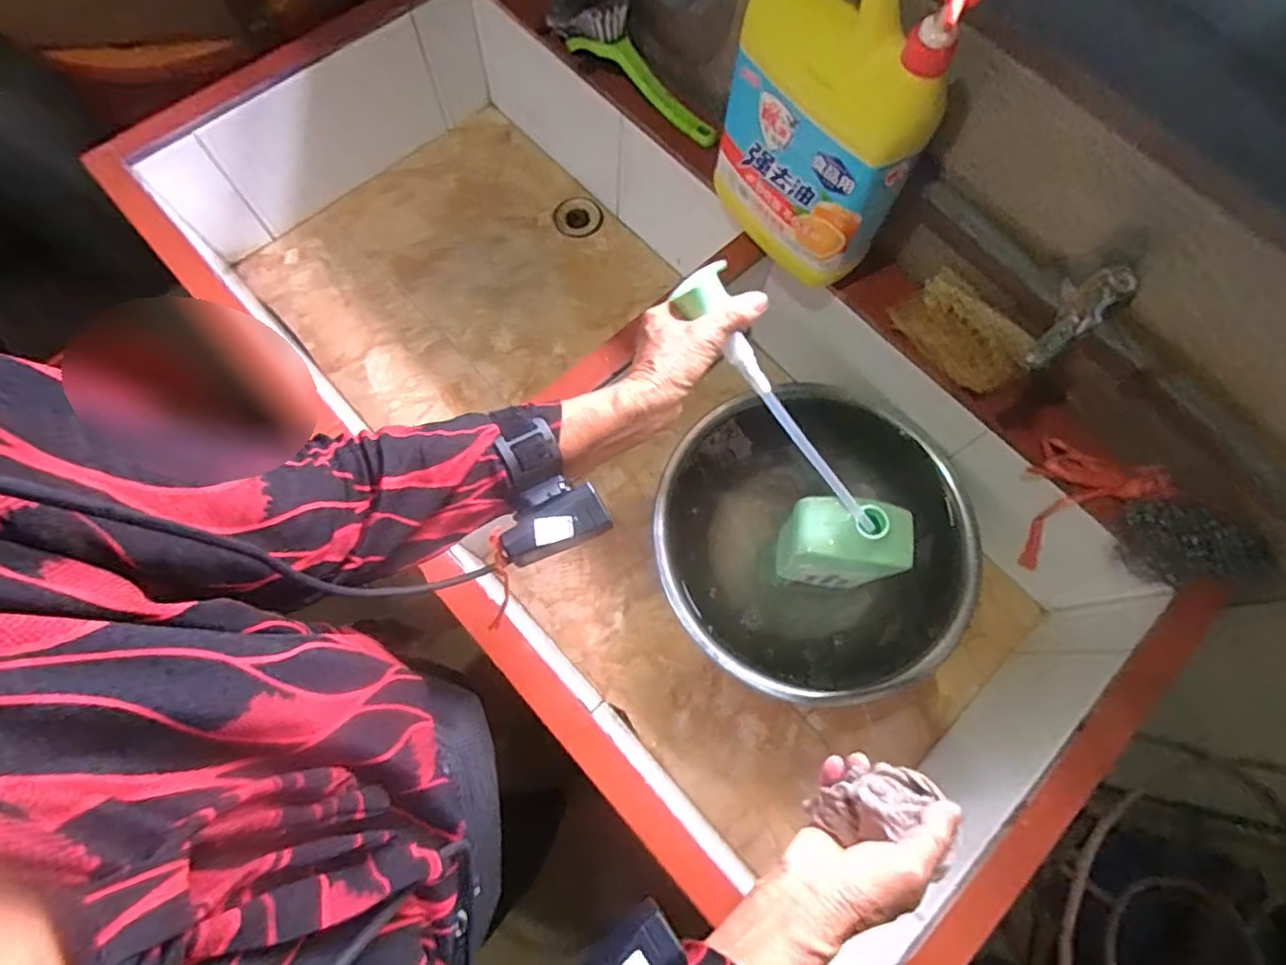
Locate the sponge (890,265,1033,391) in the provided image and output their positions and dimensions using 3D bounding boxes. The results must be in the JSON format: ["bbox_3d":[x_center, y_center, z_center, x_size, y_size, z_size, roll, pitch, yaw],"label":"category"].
[{"bbox_3d":[0.310,-0.147,0.601,0.065,0.052,0.128,-35,73,-16],"label":"sponge"}]

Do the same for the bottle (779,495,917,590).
[{"bbox_3d":[0.181,0.056,0.579,0.110,0.129,0.055,10,67,2],"label":"bottle"}]

